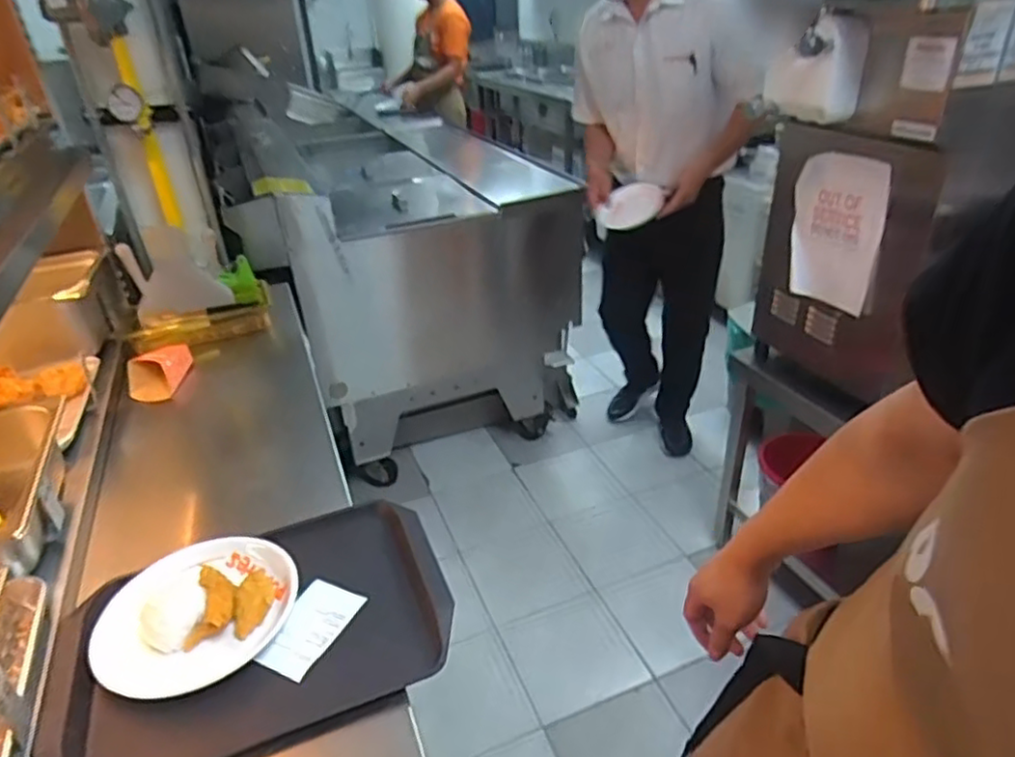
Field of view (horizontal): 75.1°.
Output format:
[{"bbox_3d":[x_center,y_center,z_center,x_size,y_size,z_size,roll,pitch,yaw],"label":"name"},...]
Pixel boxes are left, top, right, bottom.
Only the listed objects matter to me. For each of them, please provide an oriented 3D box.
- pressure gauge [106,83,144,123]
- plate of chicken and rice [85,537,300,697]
[{"bbox_3d":[-0.782,-0.564,1.355,0.065,0.068,0.035,-22,35,-27],"label":"pressure gauge"},{"bbox_3d":[-0.356,0.263,0.768,0.180,0.052,0.213,4,31,13],"label":"plate of chicken and rice"}]

